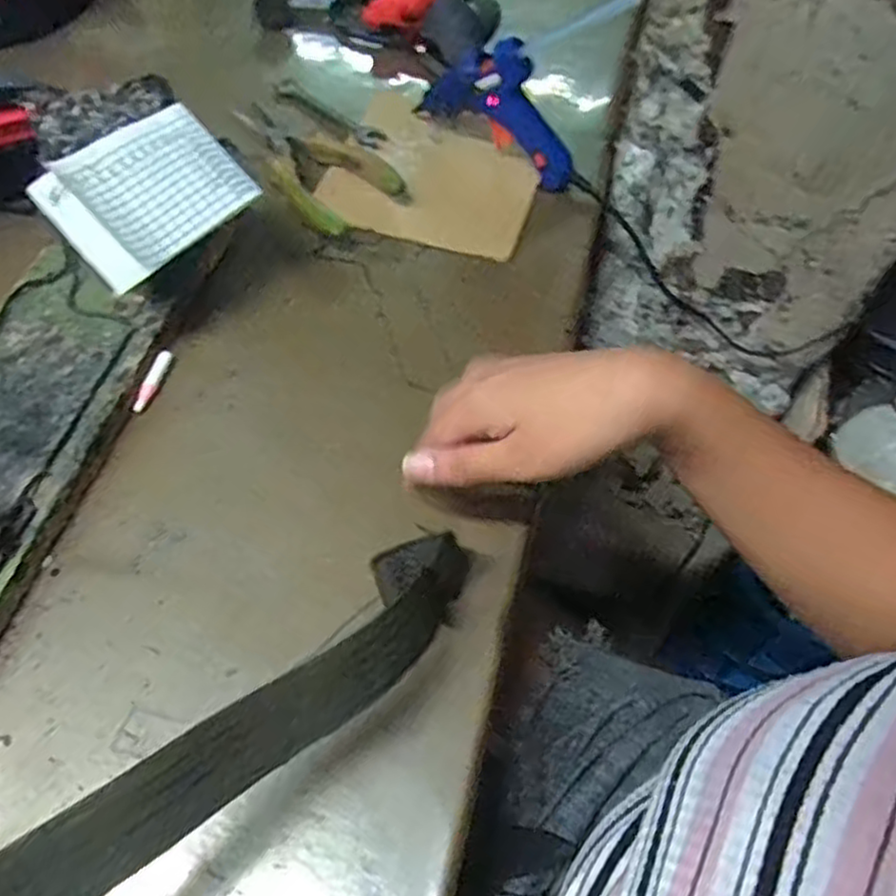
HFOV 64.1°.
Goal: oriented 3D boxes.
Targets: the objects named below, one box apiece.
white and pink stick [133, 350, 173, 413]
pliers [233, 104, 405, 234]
[{"bbox_3d":[-0.182,-0.042,0.444,0.008,0.009,0.046,11,58,5],"label":"white and pink stick"},{"bbox_3d":[-0.115,-0.221,0.545,0.076,0.020,0.171,-39,66,-23],"label":"pliers"}]

